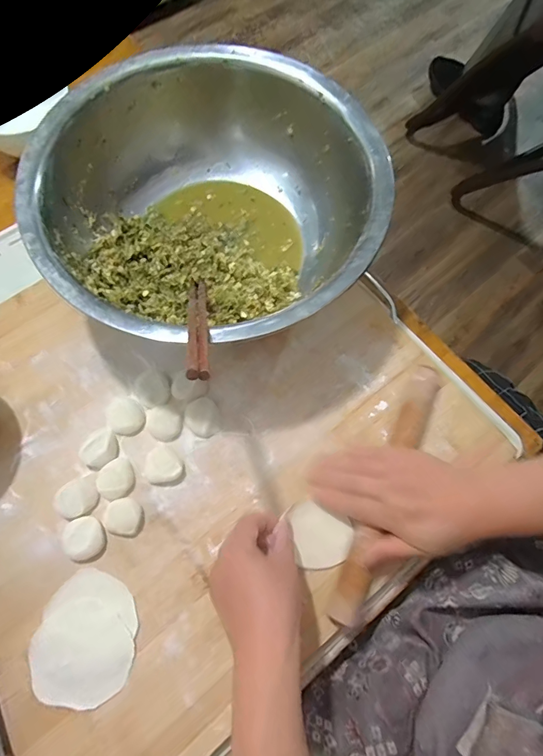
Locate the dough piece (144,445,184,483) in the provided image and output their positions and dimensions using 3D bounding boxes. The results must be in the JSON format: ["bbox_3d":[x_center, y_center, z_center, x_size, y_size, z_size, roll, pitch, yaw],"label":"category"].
[{"bbox_3d":[-0.108,0.086,0.403,0.034,0.017,0.038,-40,77,-13],"label":"dough piece"}]

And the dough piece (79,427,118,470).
[{"bbox_3d":[-0.170,0.071,0.408,0.036,0.017,0.036,0,71,-1],"label":"dough piece"}]

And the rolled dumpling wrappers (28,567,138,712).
[{"bbox_3d":[-0.161,0.226,0.357,0.086,0.004,0.098,16,72,4],"label":"rolled dumpling wrappers"}]

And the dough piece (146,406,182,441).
[{"bbox_3d":[-0.109,0.046,0.419,0.034,0.017,0.033,0,71,-1],"label":"dough piece"}]

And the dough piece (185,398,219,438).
[{"bbox_3d":[-0.070,0.041,0.425,0.033,0.011,0.038,-35,76,-12],"label":"dough piece"}]

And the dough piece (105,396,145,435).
[{"bbox_3d":[-0.150,0.039,0.423,0.035,0.011,0.042,-36,76,-12],"label":"dough piece"}]

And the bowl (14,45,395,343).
[{"bbox_3d":[-0.059,-0.166,0.441,0.325,0.137,0.322,0,71,-1],"label":"bowl"}]

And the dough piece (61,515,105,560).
[{"bbox_3d":[-0.174,0.147,0.378,0.036,0.021,0.037,0,71,-1],"label":"dough piece"}]

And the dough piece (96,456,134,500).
[{"bbox_3d":[-0.150,0.098,0.397,0.037,0.016,0.032,-39,77,-13],"label":"dough piece"}]

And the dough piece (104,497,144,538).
[{"bbox_3d":[-0.139,0.131,0.387,0.035,0.018,0.033,0,71,-1],"label":"dough piece"}]

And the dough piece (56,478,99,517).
[{"bbox_3d":[-0.185,0.114,0.392,0.034,0.015,0.033,0,71,-1],"label":"dough piece"}]

